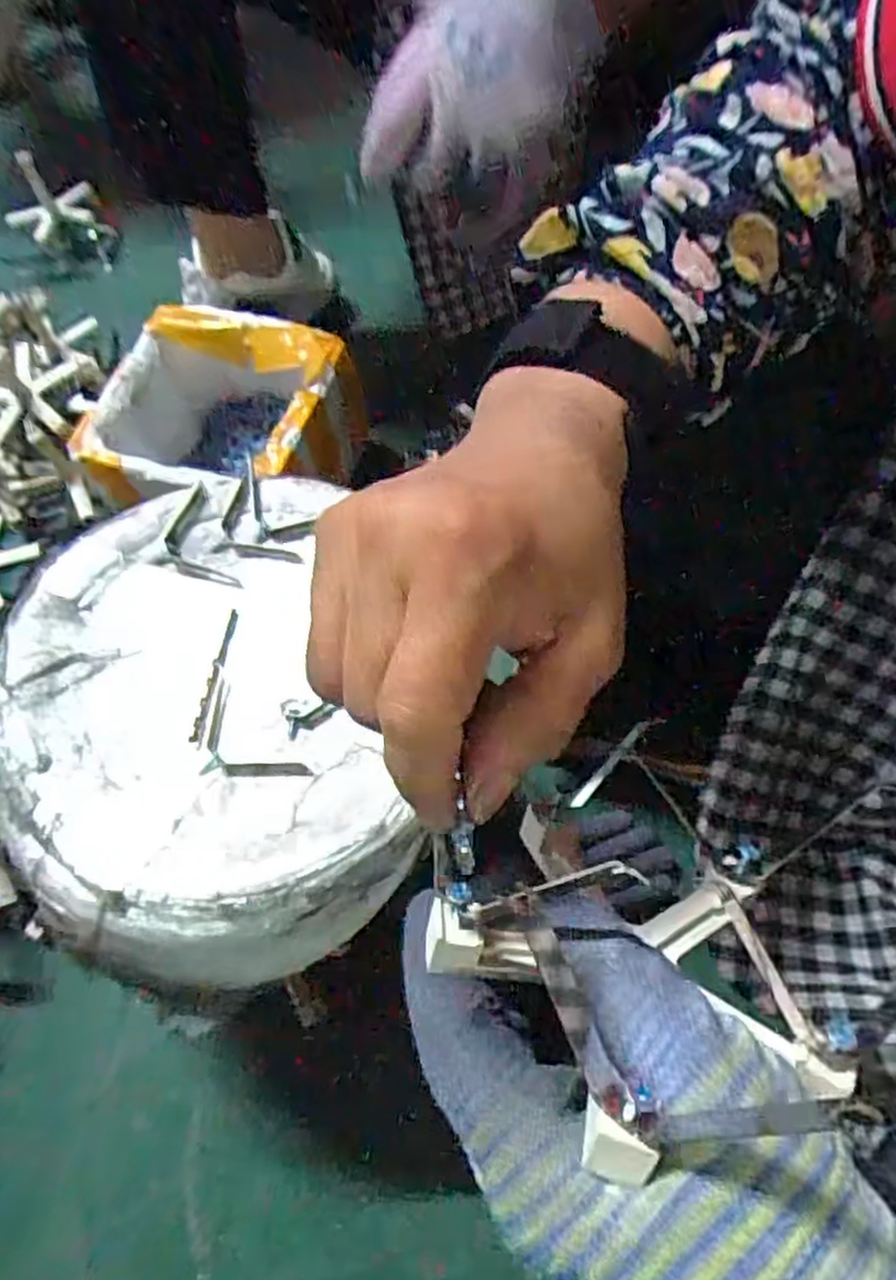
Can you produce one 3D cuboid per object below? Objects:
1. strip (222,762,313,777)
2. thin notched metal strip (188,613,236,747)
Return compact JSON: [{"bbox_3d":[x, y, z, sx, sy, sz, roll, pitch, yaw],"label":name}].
[{"bbox_3d":[-0.094,0.067,0.387,0.046,0.004,0.007,-1,64,3],"label":"strip"},{"bbox_3d":[-0.128,0.018,0.412,0.008,0.008,0.084,5,64,6],"label":"thin notched metal strip"}]

